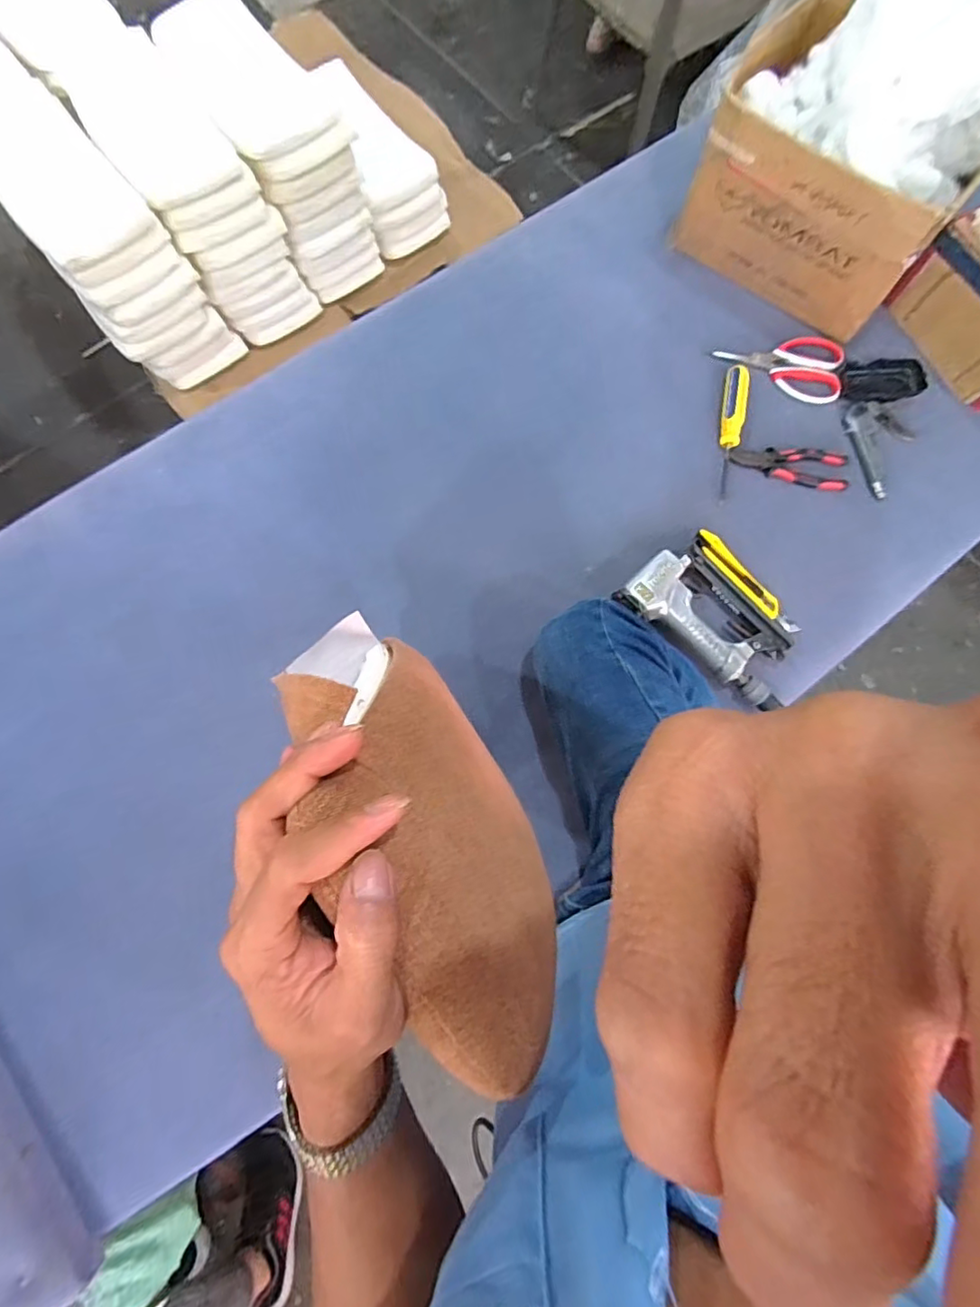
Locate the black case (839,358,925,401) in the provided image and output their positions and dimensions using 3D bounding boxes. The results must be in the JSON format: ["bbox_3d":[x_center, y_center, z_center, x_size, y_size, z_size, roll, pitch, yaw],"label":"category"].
[{"bbox_3d":[0.540,-0.379,0.792,0.111,0.021,0.059,1,76,-1],"label":"black case"}]

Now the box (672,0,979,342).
[{"bbox_3d":[0.439,-0.629,0.738,0.308,0.224,0.243,36,78,7],"label":"box"}]

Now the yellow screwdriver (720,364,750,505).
[{"bbox_3d":[0.319,-0.294,0.768,0.028,0.026,0.189,12,76,1],"label":"yellow screwdriver"}]

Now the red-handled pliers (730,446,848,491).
[{"bbox_3d":[0.396,-0.251,0.765,0.152,0.011,0.052,11,76,1],"label":"red-handled pliers"}]

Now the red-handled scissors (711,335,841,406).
[{"bbox_3d":[0.399,-0.399,0.798,0.172,0.020,0.090,8,76,0],"label":"red-handled scissors"}]

